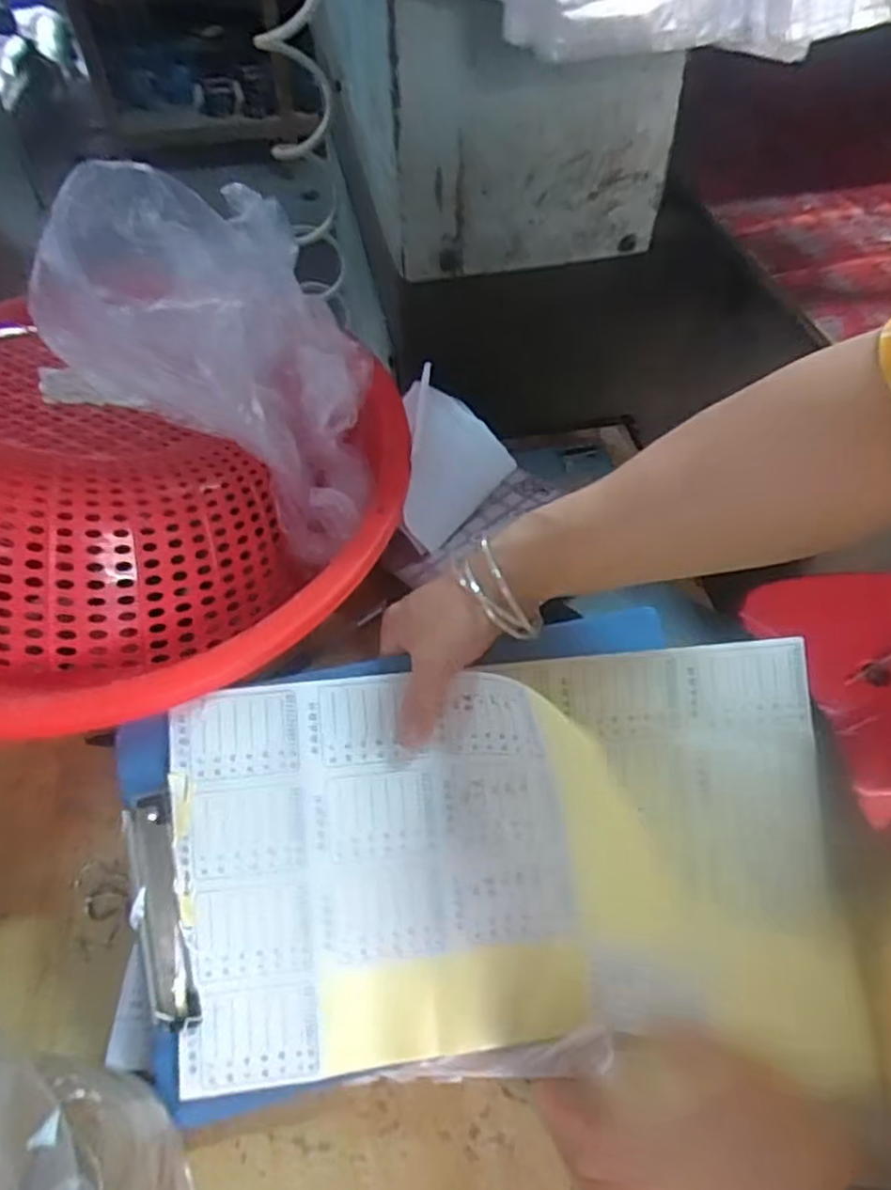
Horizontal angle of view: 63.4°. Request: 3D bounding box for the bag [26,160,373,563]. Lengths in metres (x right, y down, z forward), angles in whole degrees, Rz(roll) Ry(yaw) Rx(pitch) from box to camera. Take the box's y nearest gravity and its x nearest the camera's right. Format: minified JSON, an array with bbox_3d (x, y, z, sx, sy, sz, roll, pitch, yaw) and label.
[{"bbox_3d":[-0.146,-0.164,0.477,0.186,0.153,0.223,0,53,0],"label":"bag"}]

